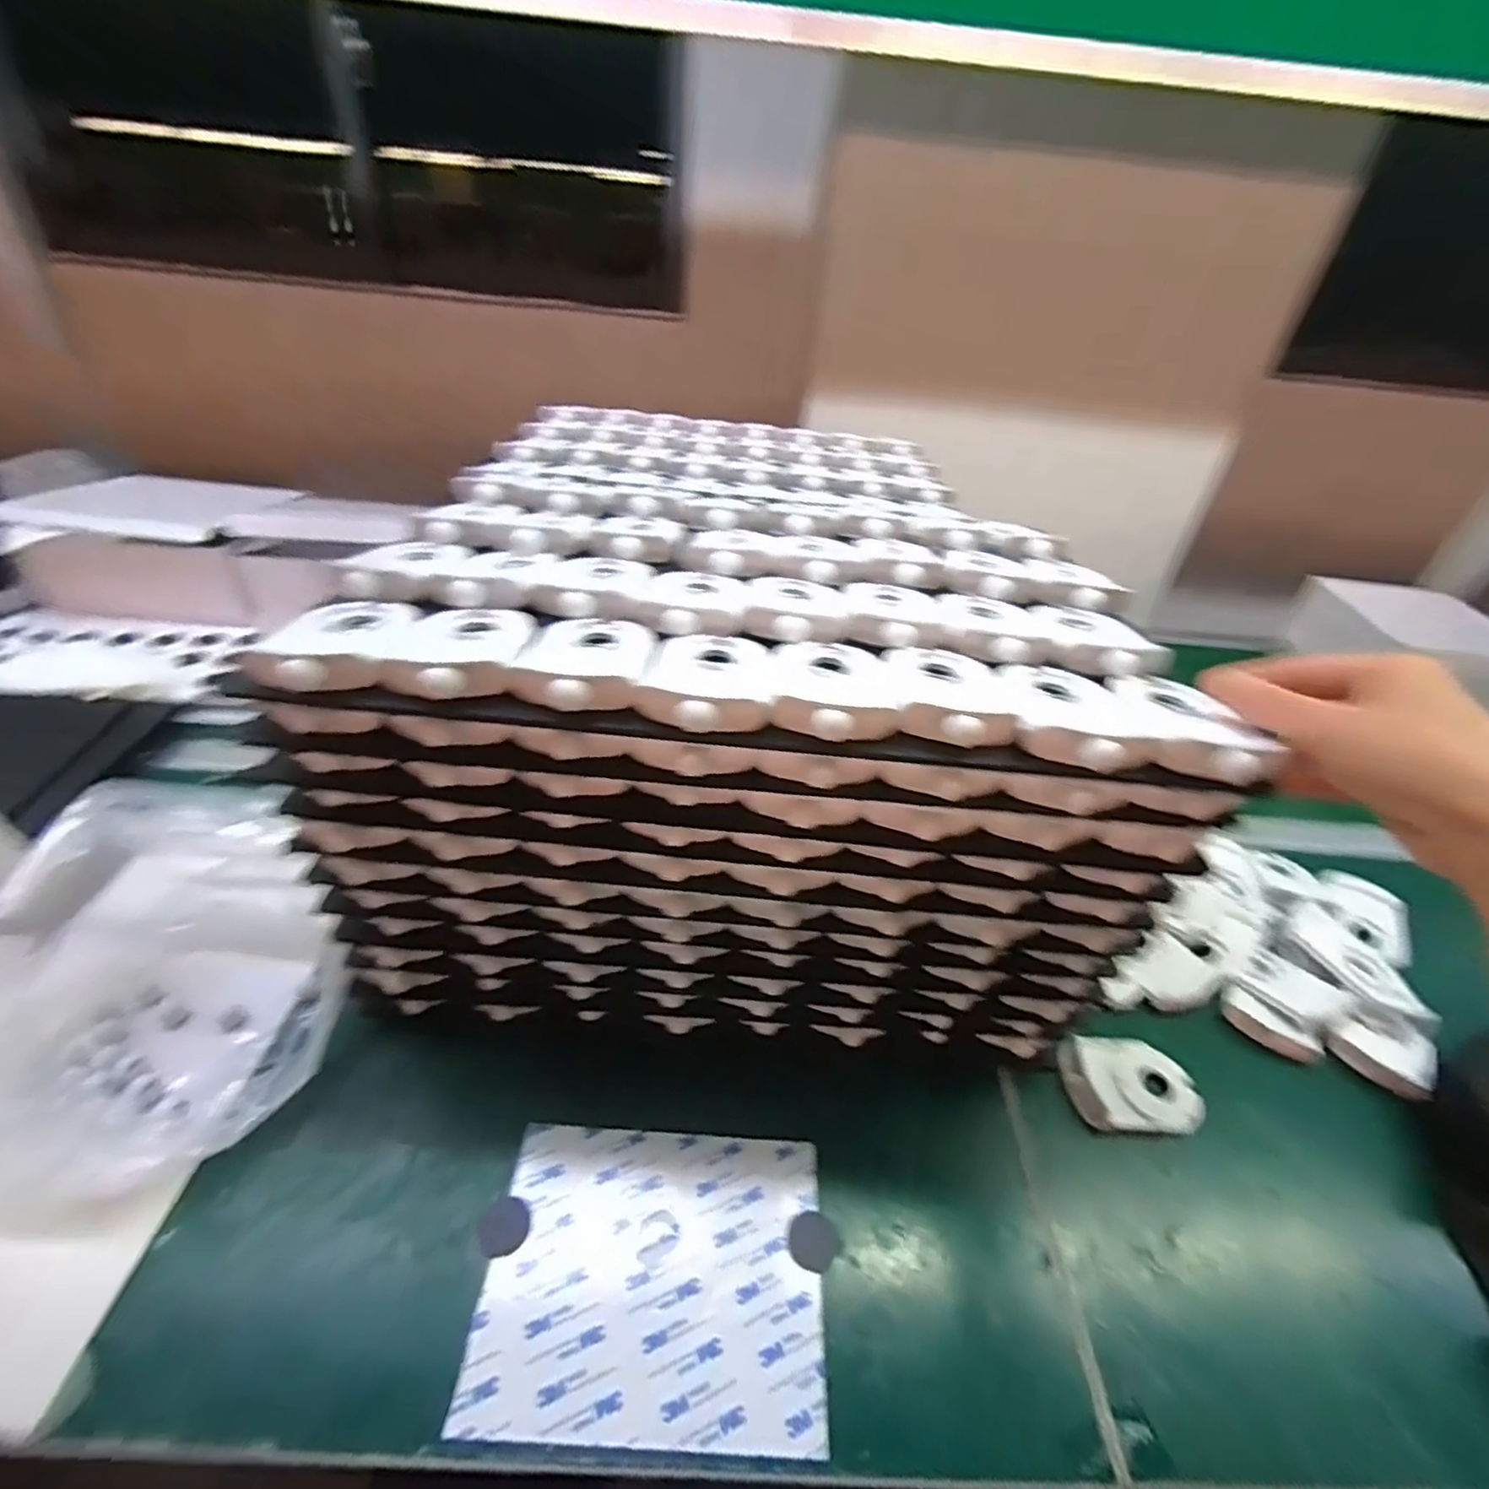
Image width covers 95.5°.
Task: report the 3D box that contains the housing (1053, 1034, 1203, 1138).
[{"bbox_3d":[0.264,0.232,0.462,0.086,0.021,0.061,2,37,-5],"label":"housing"}]

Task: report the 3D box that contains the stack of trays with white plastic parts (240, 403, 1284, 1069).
[{"bbox_3d":[-0.002,0.009,0.488,0.455,0.273,0.281,5,37,-1],"label":"stack of trays with white plastic parts"}]

